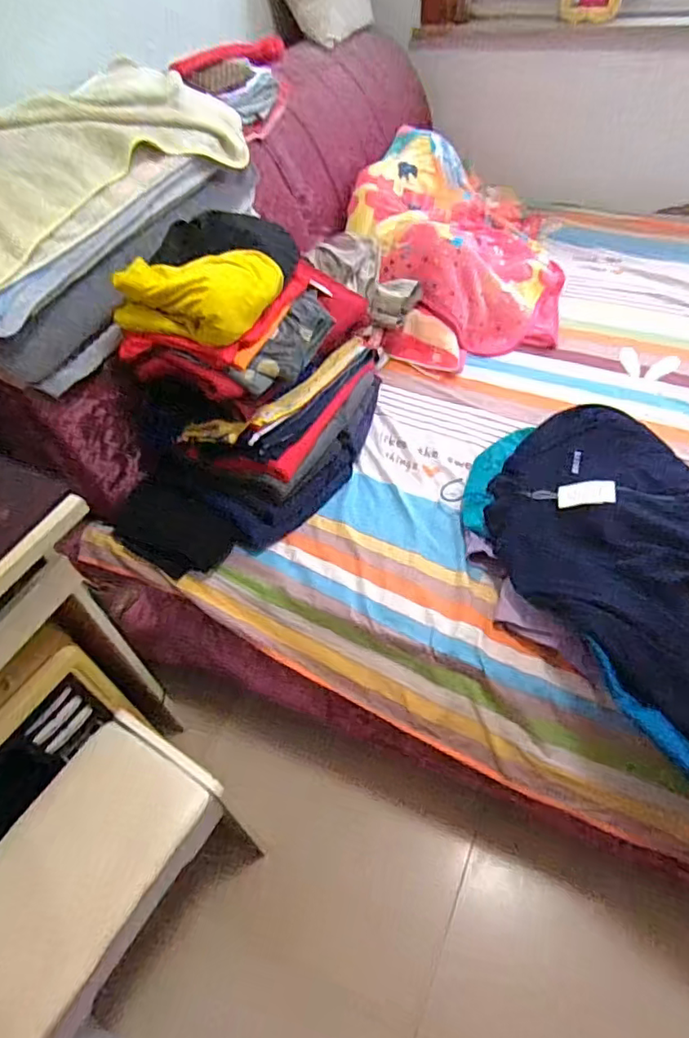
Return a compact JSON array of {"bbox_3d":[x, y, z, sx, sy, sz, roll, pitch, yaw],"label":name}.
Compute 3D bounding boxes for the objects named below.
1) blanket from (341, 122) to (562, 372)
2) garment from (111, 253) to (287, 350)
[{"bbox_3d":[0.332,-0.824,1.635,0.594,0.306,0.862,4,50,10],"label":"blanket"},{"bbox_3d":[-0.252,-0.397,0.964,0.235,0.091,0.199,11,52,16],"label":"garment"}]

